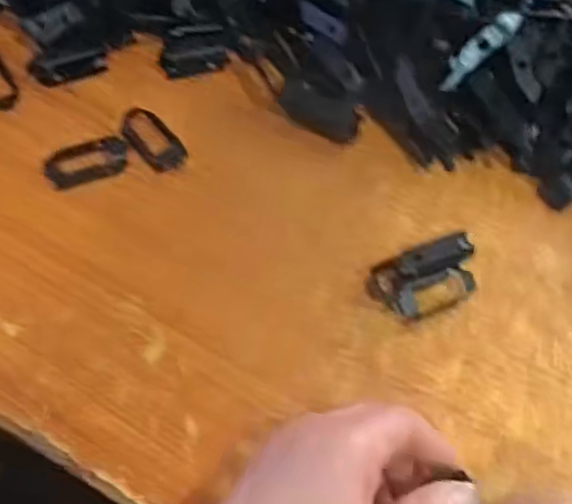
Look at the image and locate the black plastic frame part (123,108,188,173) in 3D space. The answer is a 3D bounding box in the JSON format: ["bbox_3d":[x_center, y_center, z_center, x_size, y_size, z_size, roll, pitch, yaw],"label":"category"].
[{"bbox_3d":[-0.083,-0.070,0.439,0.026,0.005,0.049,-38,72,-19],"label":"black plastic frame part"}]

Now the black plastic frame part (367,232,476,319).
[{"bbox_3d":[0.079,0.016,0.398,0.058,0.022,0.035,-13,65,-10],"label":"black plastic frame part"}]

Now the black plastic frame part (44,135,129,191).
[{"bbox_3d":[-0.117,-0.053,0.419,0.049,0.007,0.025,-24,68,-14],"label":"black plastic frame part"}]

